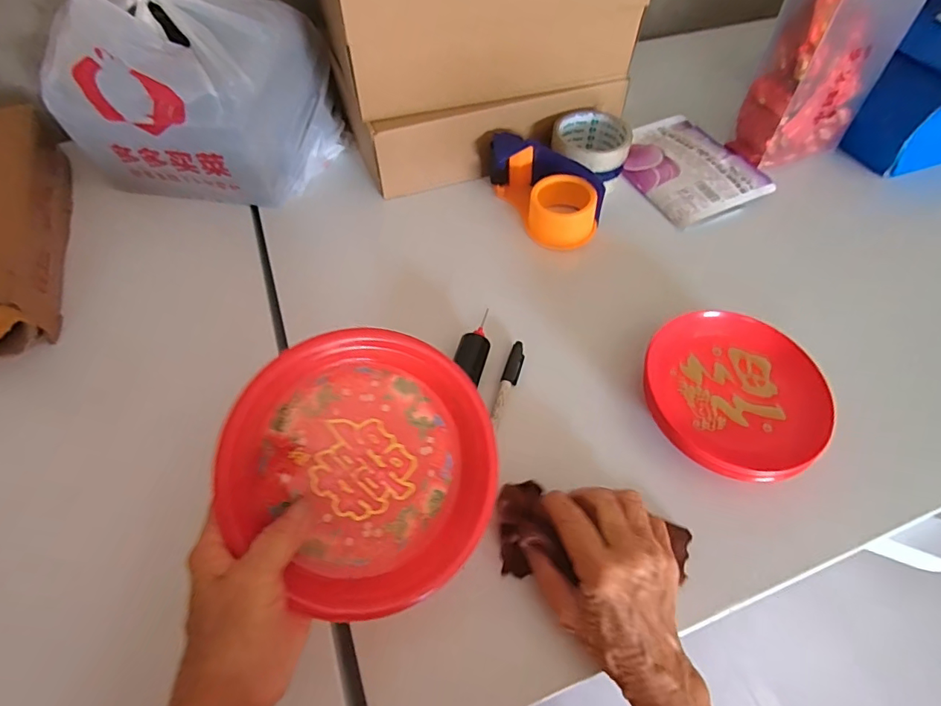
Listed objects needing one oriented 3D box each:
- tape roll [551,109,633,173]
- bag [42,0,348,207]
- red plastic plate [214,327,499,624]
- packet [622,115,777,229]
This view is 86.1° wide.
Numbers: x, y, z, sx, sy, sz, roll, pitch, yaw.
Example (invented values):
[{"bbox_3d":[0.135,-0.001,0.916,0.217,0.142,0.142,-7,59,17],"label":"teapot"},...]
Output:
[{"bbox_3d":[0.140,-0.240,0.592,0.086,0.052,0.083,1,55,-1],"label":"tape roll"},{"bbox_3d":[-0.285,-0.292,0.553,0.235,0.179,0.200,9,56,4],"label":"bag"},{"bbox_3d":[-0.062,0.069,0.311,0.162,0.025,0.155,3,82,-23],"label":"red plastic plate"},{"bbox_3d":[0.259,-0.233,0.620,0.138,0.014,0.184,-22,55,-12],"label":"packet"}]

